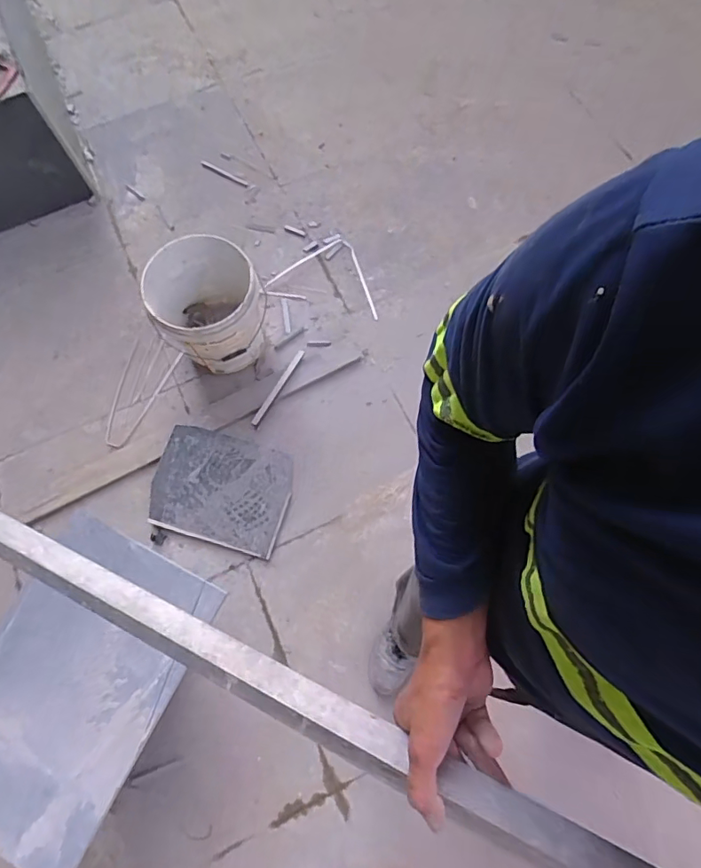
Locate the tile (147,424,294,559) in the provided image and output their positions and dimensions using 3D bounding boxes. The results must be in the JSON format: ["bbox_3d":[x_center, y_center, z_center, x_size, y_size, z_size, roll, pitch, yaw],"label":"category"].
[{"bbox_3d":[-0.385,0.158,1.502,0.402,0.020,0.309,15,71,6],"label":"tile"}]

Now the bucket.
[{"bbox_3d":[-0.419,-0.368,1.519,0.324,0.334,0.322,0,70,1],"label":"bucket"}]

